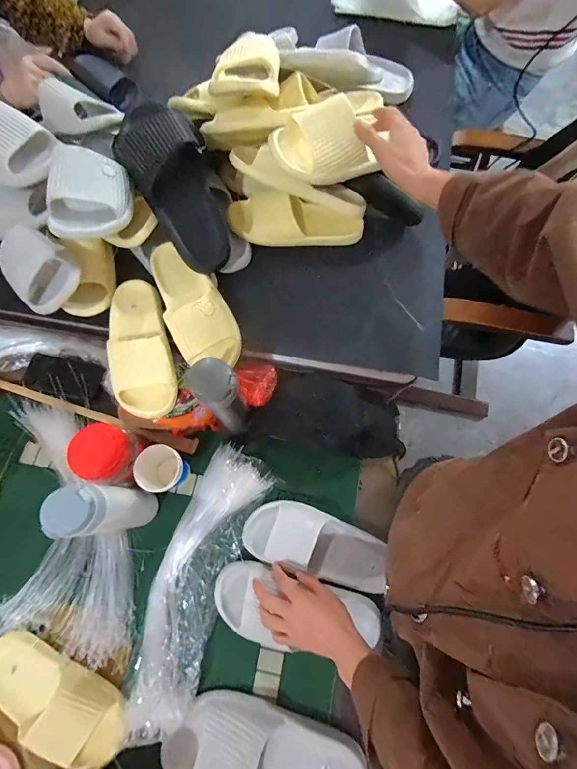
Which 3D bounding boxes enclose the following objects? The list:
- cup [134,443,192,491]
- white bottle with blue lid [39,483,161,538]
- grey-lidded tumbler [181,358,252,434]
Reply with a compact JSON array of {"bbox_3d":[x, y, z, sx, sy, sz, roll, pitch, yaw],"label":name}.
[{"bbox_3d":[-0.213,0.145,0.584,0.072,0.082,0.070,0,72,0],"label":"cup"},{"bbox_3d":[-0.262,0.180,0.500,0.065,0.199,0.062,0,72,0],"label":"white bottle with blue lid"},{"bbox_3d":[-0.097,0.024,0.539,0.081,0.169,0.060,36,76,11],"label":"grey-lidded tumbler"}]

